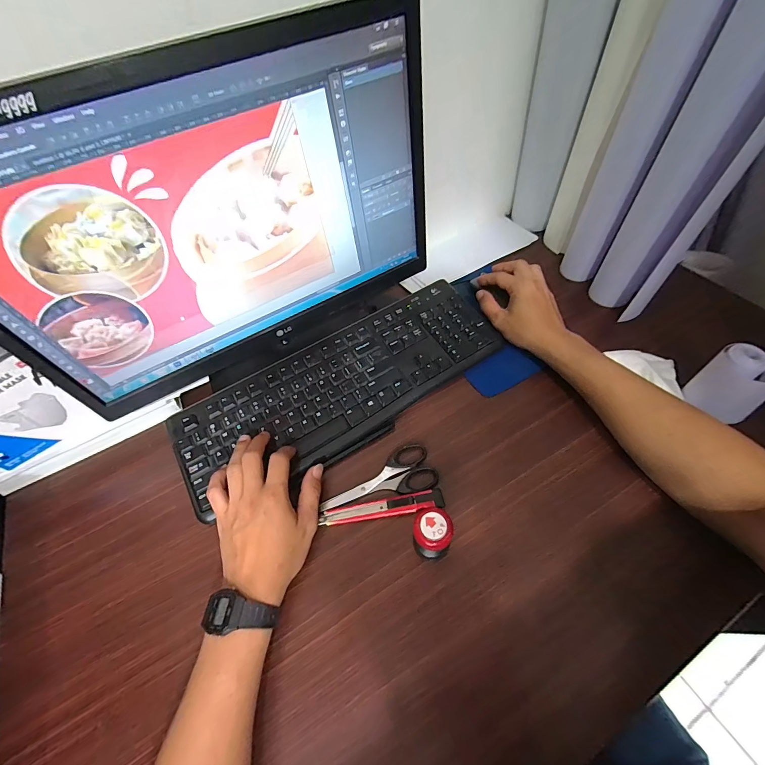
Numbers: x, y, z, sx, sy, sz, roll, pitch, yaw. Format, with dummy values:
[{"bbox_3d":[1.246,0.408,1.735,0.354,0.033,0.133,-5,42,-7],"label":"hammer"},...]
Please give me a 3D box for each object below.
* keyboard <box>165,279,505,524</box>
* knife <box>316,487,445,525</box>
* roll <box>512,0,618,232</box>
[{"bbox_3d":[-0.050,0.004,0.464,0.431,0.031,0.163,-27,58,-12],"label":"keyboard"},{"bbox_3d":[0.000,0.137,0.383,0.133,0.010,0.019,-8,55,-1],"label":"knife"},{"bbox_3d":[0.244,-0.381,0.517,0.071,0.307,0.068,4,56,8],"label":"roll"}]

